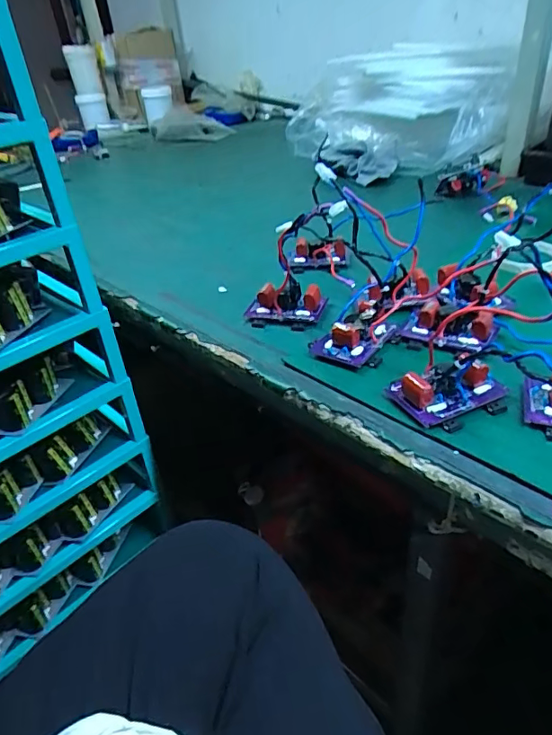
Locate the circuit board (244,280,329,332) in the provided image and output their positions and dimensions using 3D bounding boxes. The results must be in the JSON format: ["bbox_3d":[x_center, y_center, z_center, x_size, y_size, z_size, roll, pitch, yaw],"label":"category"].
[{"bbox_3d":[0.010,-0.078,0.626,0.101,0.039,0.059,-1,35,9],"label":"circuit board"}]

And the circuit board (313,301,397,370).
[{"bbox_3d":[0.084,-0.042,0.557,0.069,0.039,0.088,19,42,33],"label":"circuit board"}]

